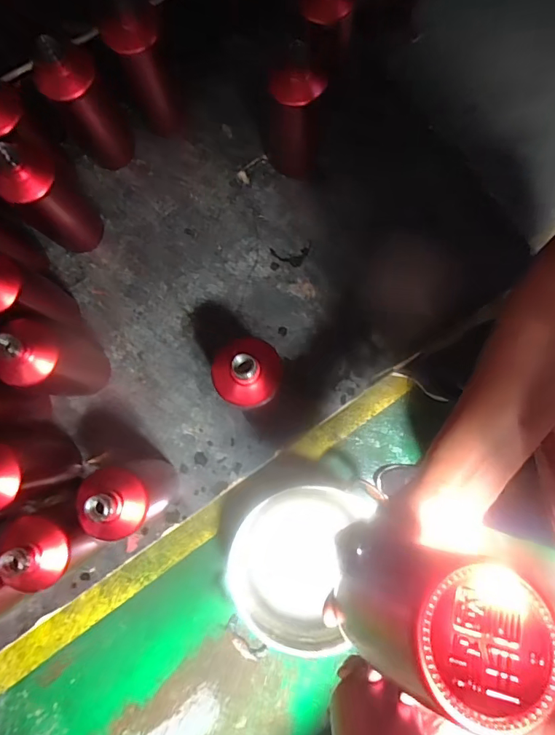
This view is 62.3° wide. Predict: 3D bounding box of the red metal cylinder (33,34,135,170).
[{"bbox_3d":[-0.270,-0.363,0.647,0.073,0.204,0.063,-29,82,-5],"label":"red metal cylinder"}]

